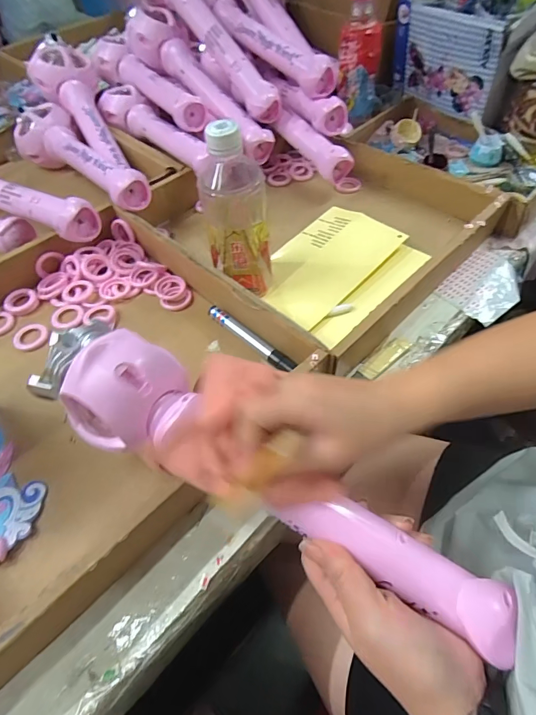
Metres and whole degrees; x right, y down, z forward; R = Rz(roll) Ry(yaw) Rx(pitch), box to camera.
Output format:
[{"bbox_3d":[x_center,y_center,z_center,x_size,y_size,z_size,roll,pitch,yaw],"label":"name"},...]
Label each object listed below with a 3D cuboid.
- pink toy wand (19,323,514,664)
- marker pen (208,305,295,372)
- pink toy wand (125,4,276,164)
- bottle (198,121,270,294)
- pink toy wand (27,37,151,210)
[{"bbox_3d":[-0.007,0.071,0.270,0.348,0.046,0.074,28,60,9],"label":"pink toy wand"},{"bbox_3d":[-0.021,-0.021,0.434,0.126,0.013,0.014,37,63,25],"label":"marker pen"},{"bbox_3d":[-0.111,-0.432,0.621,0.067,0.062,0.342,-35,76,-20],"label":"pink toy wand"},{"bbox_3d":[-0.033,-0.145,0.419,0.064,0.179,0.060,-9,54,-4],"label":"bottle"},{"bbox_3d":[-0.268,-0.353,0.589,0.096,0.091,0.391,-24,56,-13],"label":"pink toy wand"}]

